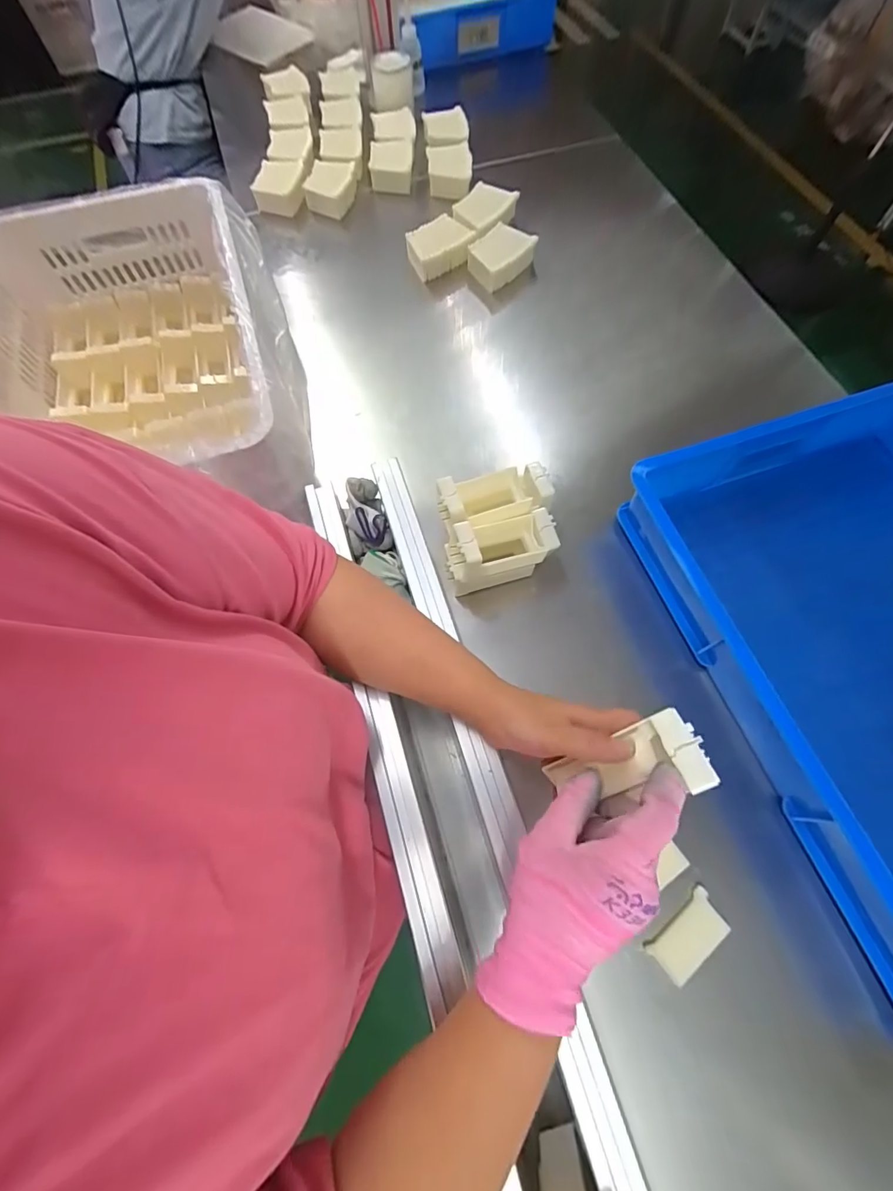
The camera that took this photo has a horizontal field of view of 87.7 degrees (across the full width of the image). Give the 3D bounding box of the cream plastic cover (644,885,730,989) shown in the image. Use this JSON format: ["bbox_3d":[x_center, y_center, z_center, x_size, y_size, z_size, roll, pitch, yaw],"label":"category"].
[{"bbox_3d":[0.226,0.316,0.431,0.076,0.005,0.040,-37,72,-13],"label":"cream plastic cover"}]

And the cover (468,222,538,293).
[{"bbox_3d":[0.093,-0.576,0.795,0.086,0.043,0.106,38,74,15],"label":"cover"}]

